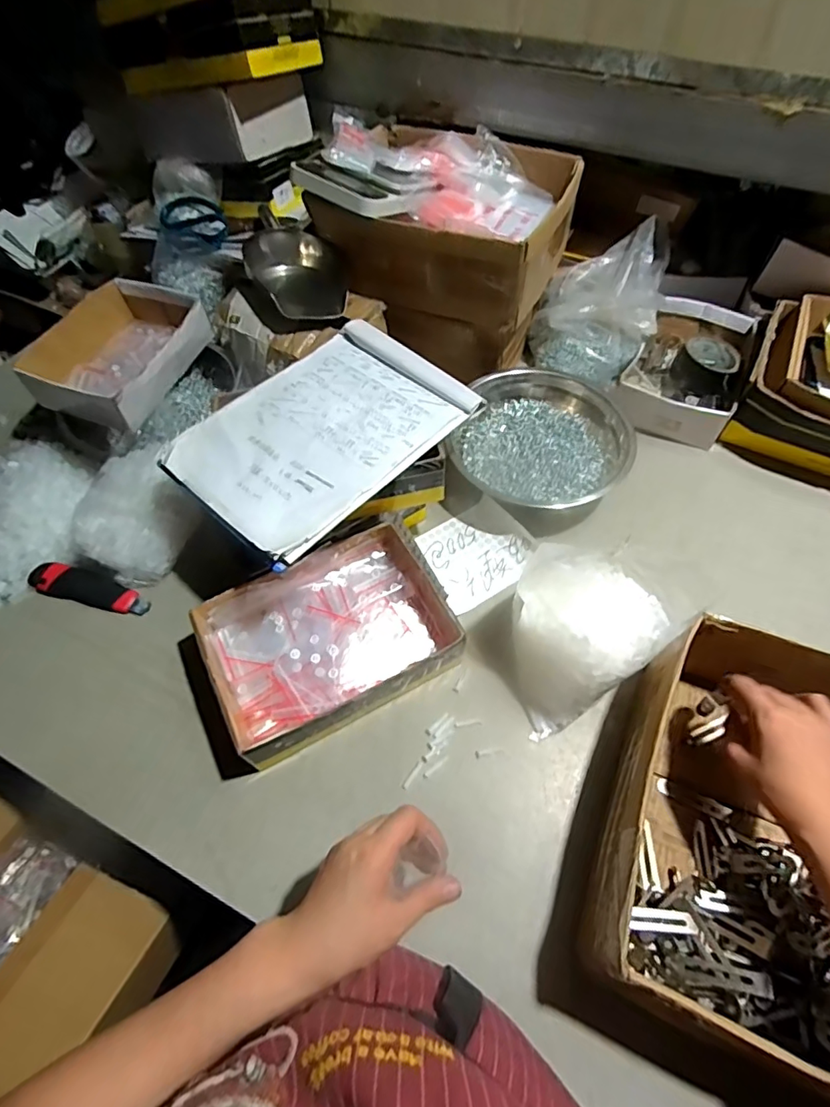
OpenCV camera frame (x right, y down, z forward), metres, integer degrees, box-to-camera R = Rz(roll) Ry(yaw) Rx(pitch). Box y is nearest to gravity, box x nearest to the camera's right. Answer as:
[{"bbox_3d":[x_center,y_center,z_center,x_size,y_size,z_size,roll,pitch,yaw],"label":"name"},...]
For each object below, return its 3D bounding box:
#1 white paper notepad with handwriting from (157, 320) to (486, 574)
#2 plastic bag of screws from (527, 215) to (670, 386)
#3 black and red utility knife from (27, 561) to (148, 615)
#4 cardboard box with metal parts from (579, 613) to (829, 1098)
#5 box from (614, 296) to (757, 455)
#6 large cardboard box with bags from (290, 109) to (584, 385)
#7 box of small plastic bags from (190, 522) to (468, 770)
[{"bbox_3d":[-0.101,-0.140,0.601,0.217,0.012,0.313,38,66,22],"label":"white paper notepad with handwriting"},{"bbox_3d":[0.289,-0.394,0.834,0.177,0.140,0.207,26,62,16],"label":"plastic bag of screws"},{"bbox_3d":[-0.406,0.044,0.666,0.150,0.027,0.042,13,59,9],"label":"black and red utility knife"},{"bbox_3d":[0.317,0.245,0.465,0.262,0.126,0.309,18,60,12],"label":"cardboard box with metal parts"},{"bbox_3d":[0.419,-0.287,0.824,0.154,0.058,0.257,23,61,15],"label":"box"},{"bbox_3d":[0.045,-0.471,0.818,0.340,0.240,0.268,24,61,15],"label":"large cardboard box with bags"},{"bbox_3d":[-0.093,0.094,0.597,0.251,0.077,0.179,-27,61,-15],"label":"box of small plastic bags"}]

